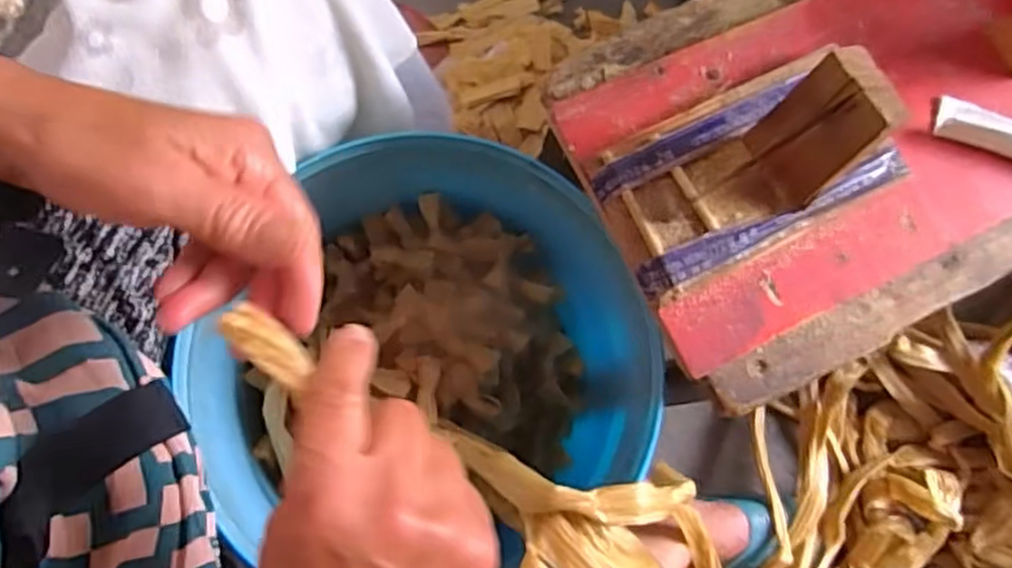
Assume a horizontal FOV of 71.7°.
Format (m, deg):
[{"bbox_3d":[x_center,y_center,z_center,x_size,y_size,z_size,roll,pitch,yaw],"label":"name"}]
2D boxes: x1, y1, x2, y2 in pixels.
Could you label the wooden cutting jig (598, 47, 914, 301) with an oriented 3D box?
[{"bbox_3d":[0.129,-0.065,0.340,0.157,0.074,0.085,-28,82,-7],"label":"wooden cutting jig"}]

